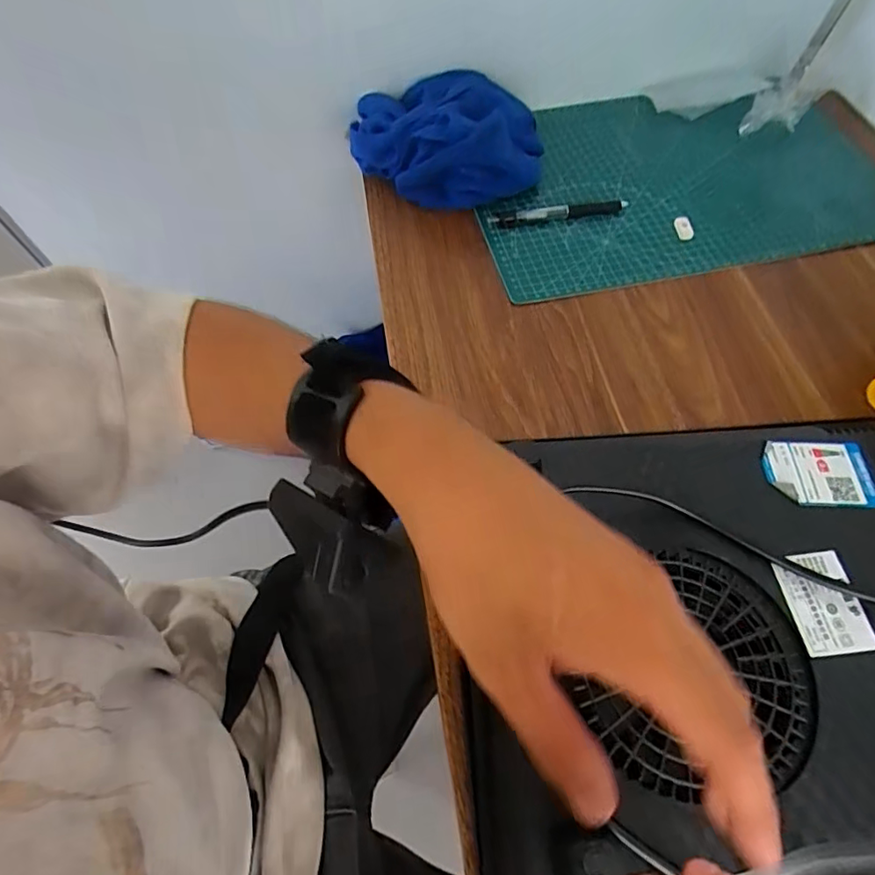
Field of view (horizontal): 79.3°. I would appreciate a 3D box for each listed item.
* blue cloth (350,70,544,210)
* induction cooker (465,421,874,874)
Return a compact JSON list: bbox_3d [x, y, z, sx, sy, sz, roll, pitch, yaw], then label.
[{"bbox_3d":[0.009,-0.322,0.549,0.202,0.069,0.156,8,61,5],"label":"blue cloth"},{"bbox_3d":[0.182,0.110,0.314,0.320,0.056,0.266,0,61,0],"label":"induction cooker"}]

